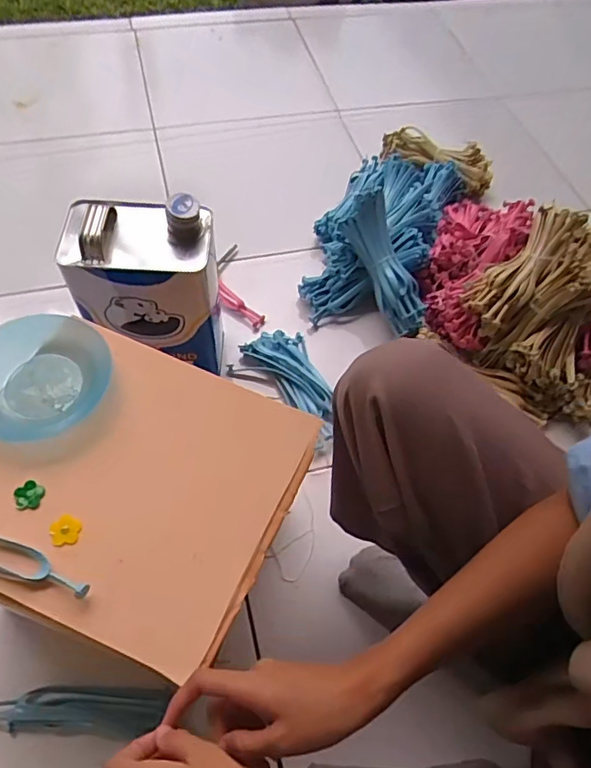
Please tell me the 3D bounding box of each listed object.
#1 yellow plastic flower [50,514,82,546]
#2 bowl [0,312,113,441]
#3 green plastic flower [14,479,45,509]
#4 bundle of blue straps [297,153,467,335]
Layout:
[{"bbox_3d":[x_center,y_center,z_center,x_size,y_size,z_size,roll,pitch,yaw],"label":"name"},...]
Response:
[{"bbox_3d":[-0.185,0.117,0.430,0.021,0.009,0.023,-9,60,-10],"label":"yellow plastic flower"},{"bbox_3d":[-0.236,-0.009,0.483,0.127,0.035,0.103,-34,67,-22],"label":"bowl"},{"bbox_3d":[-0.222,0.092,0.442,0.021,0.008,0.024,15,59,5],"label":"green plastic flower"},{"bbox_3d":[0.153,-0.278,0.896,0.213,0.130,0.373,18,60,6],"label":"bundle of blue straps"}]

